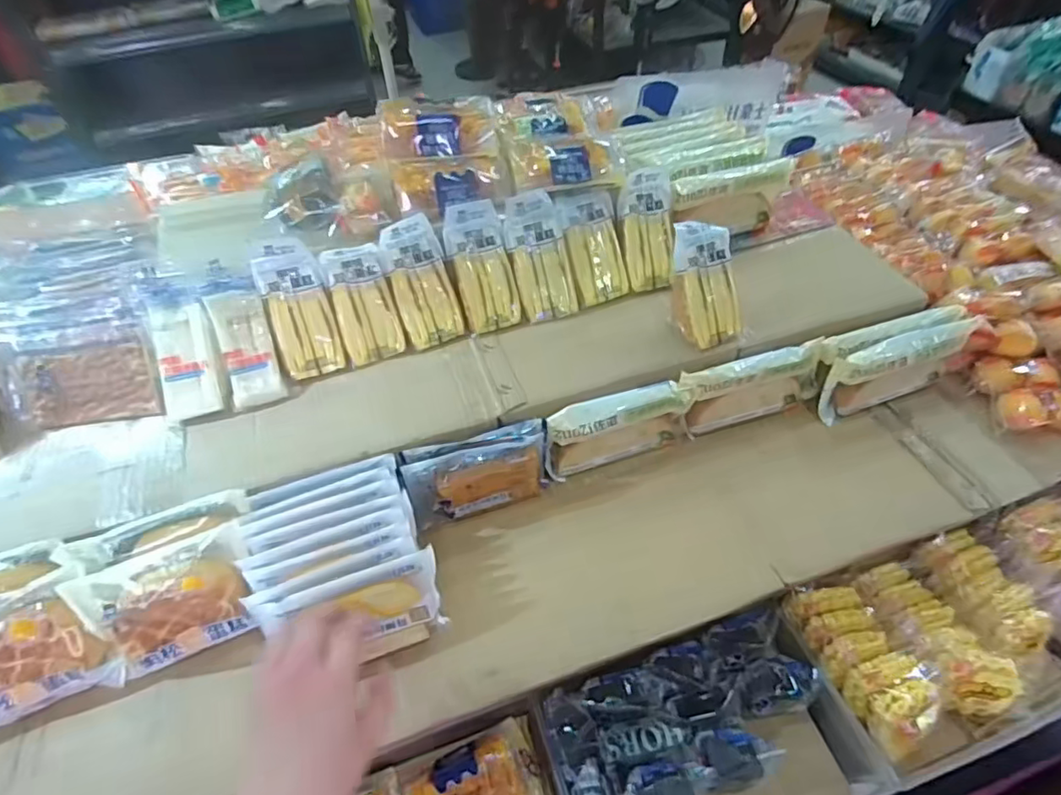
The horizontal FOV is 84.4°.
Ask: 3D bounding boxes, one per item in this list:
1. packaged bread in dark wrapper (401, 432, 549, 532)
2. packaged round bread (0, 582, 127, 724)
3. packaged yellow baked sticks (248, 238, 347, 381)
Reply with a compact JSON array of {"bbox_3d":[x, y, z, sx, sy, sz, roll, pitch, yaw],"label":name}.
[{"bbox_3d":[-0.053,0.086,0.612,0.146,0.083,0.037,-14,49,-10],"label":"packaged bread in dark wrapper"},{"bbox_3d":[-0.445,0.222,0.504,0.154,0.122,0.049,-13,13,-19],"label":"packaged round bread"},{"bbox_3d":[-0.250,-0.095,0.633,0.063,0.148,0.010,-18,20,-13],"label":"packaged yellow baked sticks"}]

